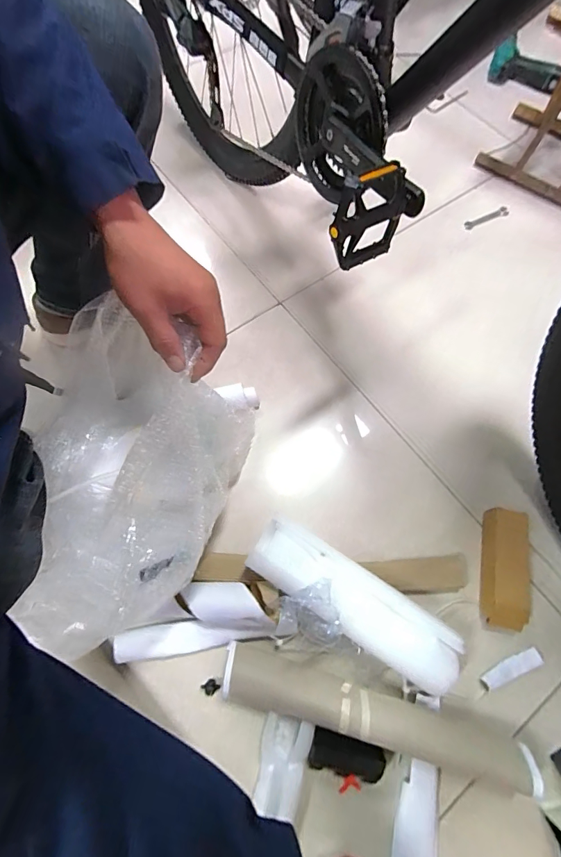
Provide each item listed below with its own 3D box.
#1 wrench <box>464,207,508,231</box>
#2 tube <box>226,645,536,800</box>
[{"bbox_3d":[0.476,-0.483,0.919,0.116,0.008,0.026,-25,70,-8],"label":"wrench"},{"bbox_3d":[0.121,0.379,0.533,0.410,0.062,0.073,14,69,4],"label":"tube"}]

